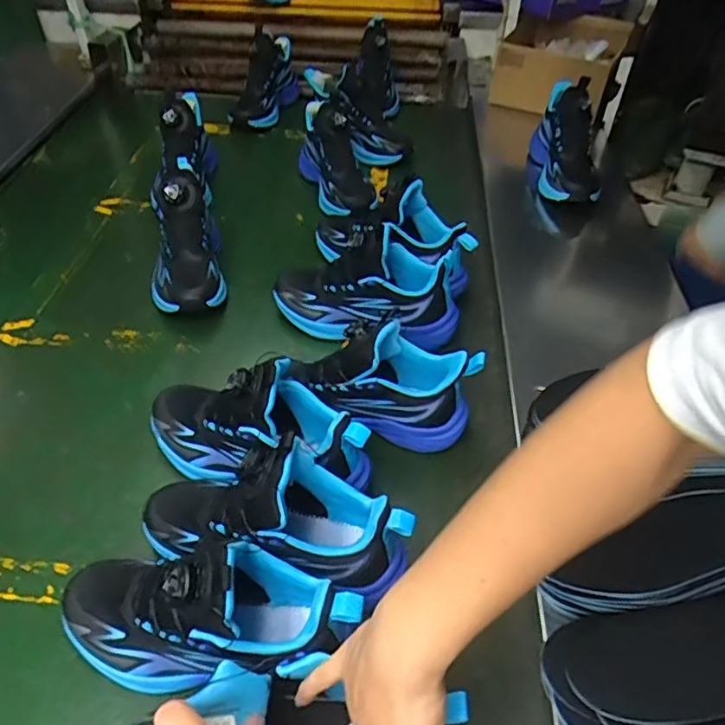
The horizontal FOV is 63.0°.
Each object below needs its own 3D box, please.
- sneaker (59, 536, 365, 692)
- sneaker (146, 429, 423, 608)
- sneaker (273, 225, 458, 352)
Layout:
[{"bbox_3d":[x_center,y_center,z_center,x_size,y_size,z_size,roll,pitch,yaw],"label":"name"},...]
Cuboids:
[{"bbox_3d":[-0.114,0.180,0.430,0.221,0.129,0.082,4,45,1],"label":"sneaker"},{"bbox_3d":[-0.073,0.120,0.476,0.217,0.149,0.077,9,46,6],"label":"sneaker"},{"bbox_3d":[0.005,-0.094,0.690,0.218,0.135,0.086,14,46,11],"label":"sneaker"}]

